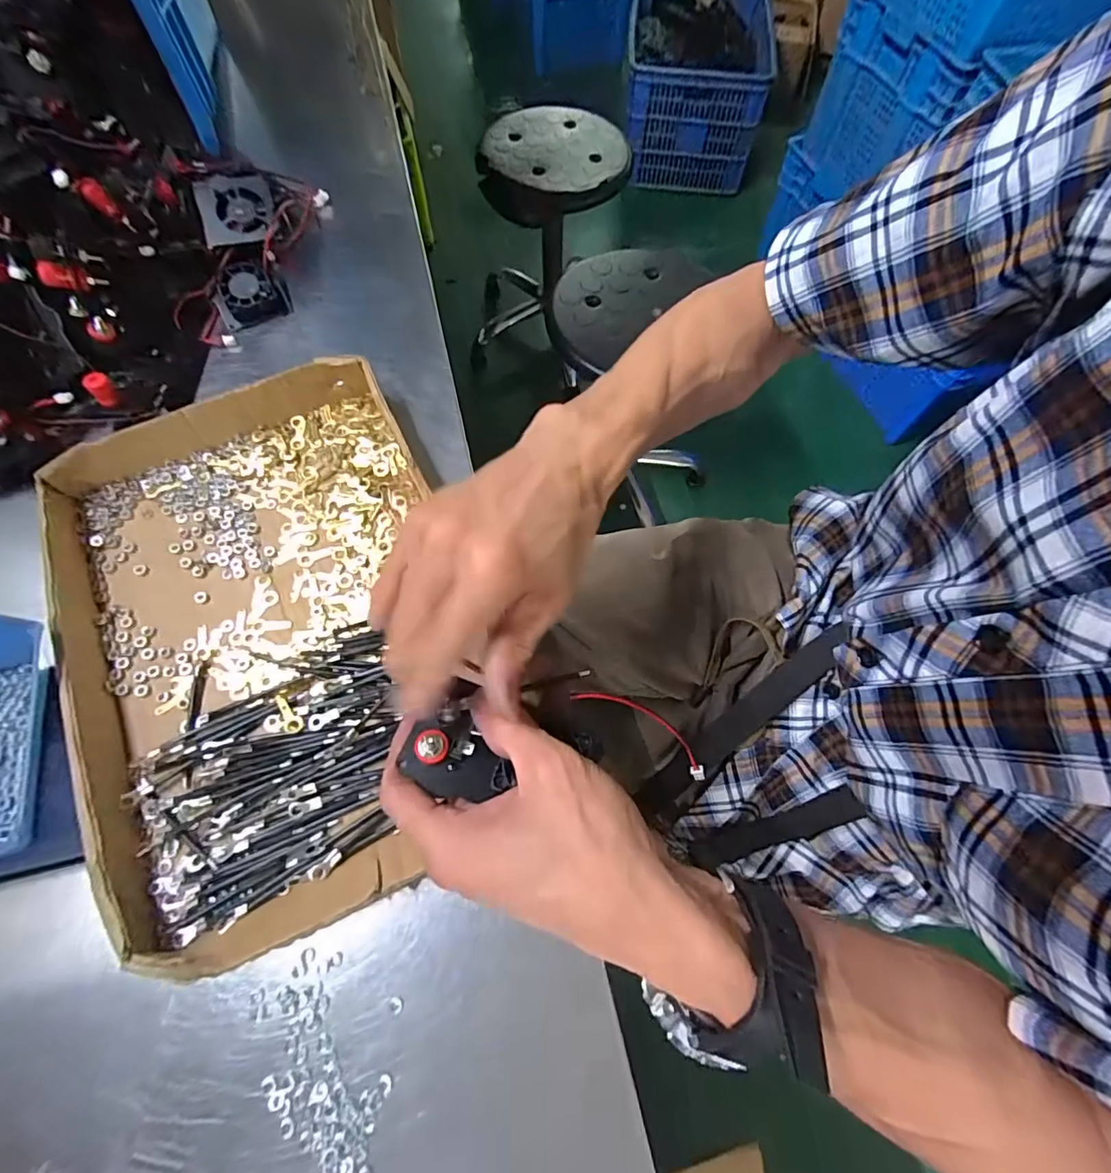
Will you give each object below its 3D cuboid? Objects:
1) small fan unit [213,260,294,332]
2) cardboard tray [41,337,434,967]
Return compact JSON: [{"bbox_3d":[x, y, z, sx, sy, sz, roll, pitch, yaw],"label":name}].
[{"bbox_3d":[-0.254,-0.245,0.431,0.049,0.015,0.052,-30,98,-17],"label":"small fan unit"},{"bbox_3d":[-0.174,0.017,0.313,0.219,0.029,0.335,-22,68,-9],"label":"cardboard tray"}]

